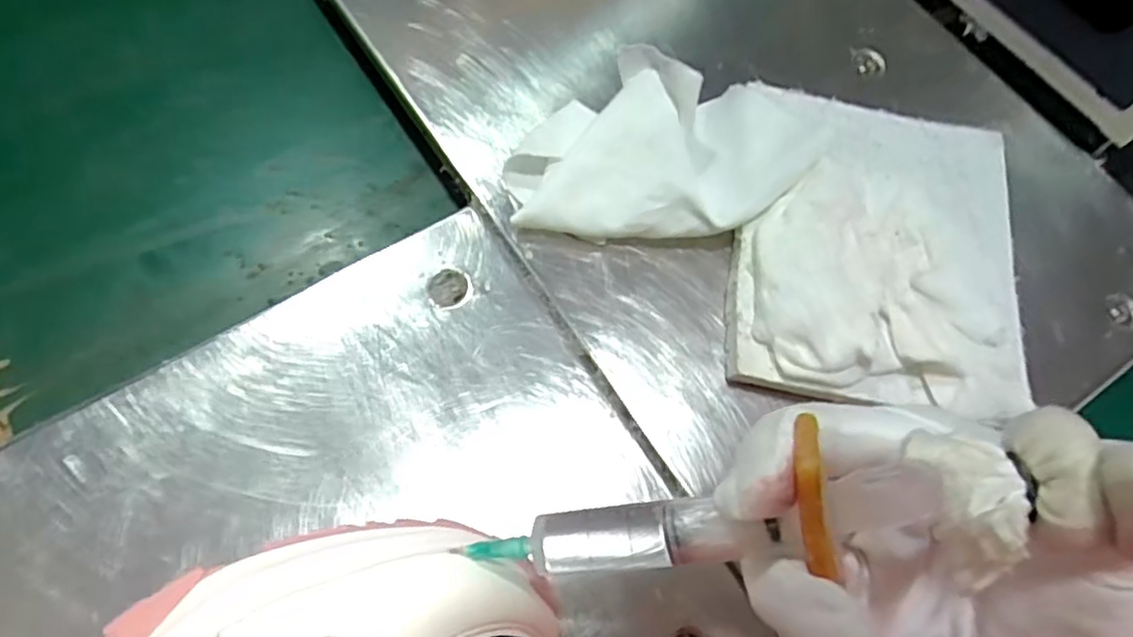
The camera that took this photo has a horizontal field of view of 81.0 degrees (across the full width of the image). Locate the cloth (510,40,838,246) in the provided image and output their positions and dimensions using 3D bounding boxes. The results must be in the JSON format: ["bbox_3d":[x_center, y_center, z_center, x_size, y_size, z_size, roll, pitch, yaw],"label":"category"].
[{"bbox_3d":[0.048,-0.081,0.321,0.143,0.034,0.088,4,67,-1],"label":"cloth"}]

